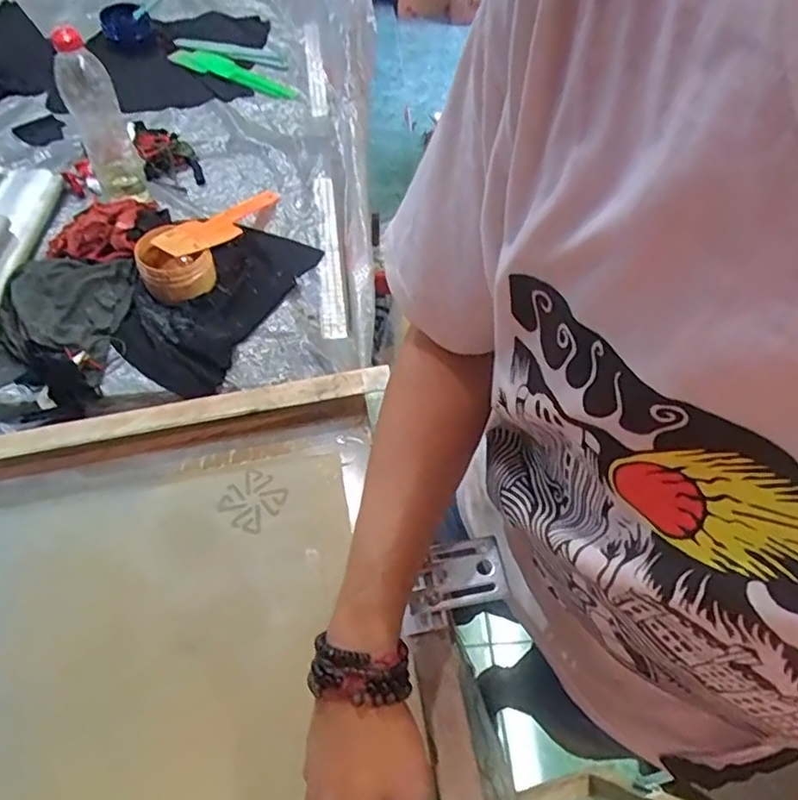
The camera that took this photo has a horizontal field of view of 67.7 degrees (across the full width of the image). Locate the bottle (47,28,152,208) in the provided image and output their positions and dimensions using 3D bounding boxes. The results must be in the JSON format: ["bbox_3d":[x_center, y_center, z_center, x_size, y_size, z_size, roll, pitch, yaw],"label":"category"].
[{"bbox_3d":[-0.397,-0.364,0.787,0.067,0.220,0.070,-22,60,-16],"label":"bottle"}]

